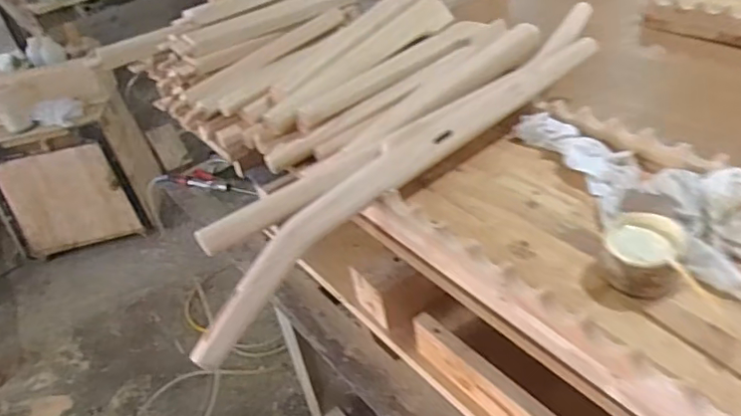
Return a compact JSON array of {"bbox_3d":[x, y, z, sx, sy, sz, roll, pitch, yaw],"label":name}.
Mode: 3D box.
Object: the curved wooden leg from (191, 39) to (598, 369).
[{"bbox_3d":[0.072,-0.054,0.805,0.752,0.130,0.064,-32,42,-26],"label":"curved wooden leg"}]

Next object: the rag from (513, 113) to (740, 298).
[{"bbox_3d":[0.317,-0.036,0.739,0.162,0.054,0.392,-31,41,-25],"label":"rag"}]

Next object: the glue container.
[{"bbox_3d":[0.291,0.053,0.616,0.081,0.065,0.070,15,44,30],"label":"glue container"}]

